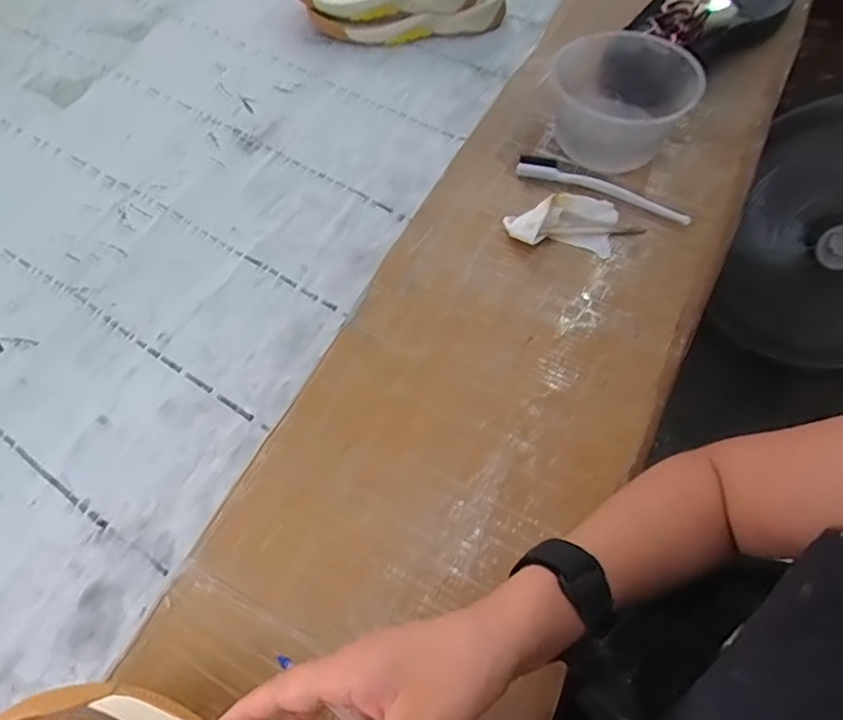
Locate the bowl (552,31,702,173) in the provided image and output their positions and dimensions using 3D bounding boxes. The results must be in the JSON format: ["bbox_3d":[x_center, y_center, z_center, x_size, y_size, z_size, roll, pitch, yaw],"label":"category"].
[{"bbox_3d":[0.196,-0.258,0.575,0.141,0.074,0.150,0,61,0],"label":"bowl"}]

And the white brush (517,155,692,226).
[{"bbox_3d":[0.175,-0.166,0.556,0.171,0.014,0.024,25,64,13],"label":"white brush"}]

